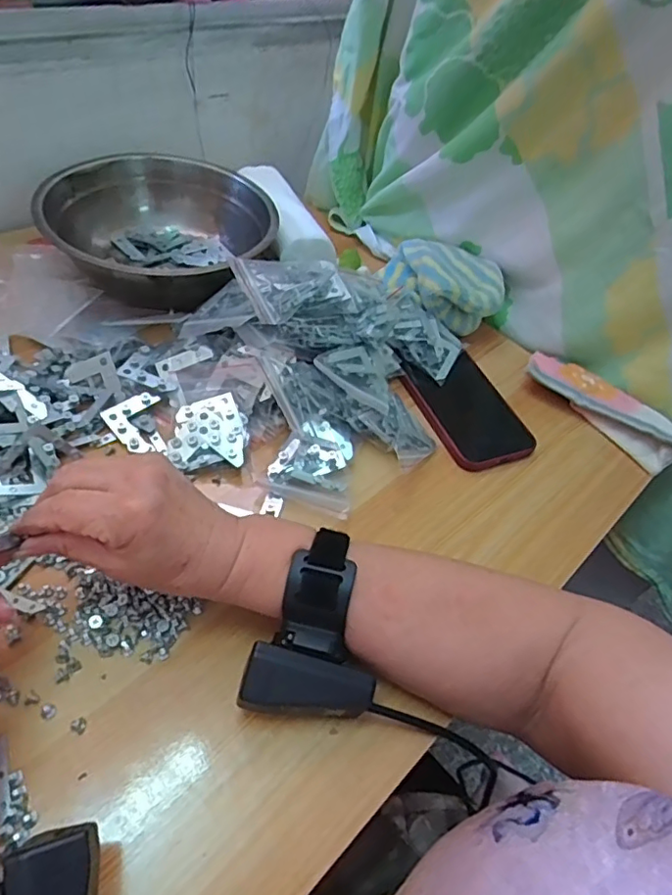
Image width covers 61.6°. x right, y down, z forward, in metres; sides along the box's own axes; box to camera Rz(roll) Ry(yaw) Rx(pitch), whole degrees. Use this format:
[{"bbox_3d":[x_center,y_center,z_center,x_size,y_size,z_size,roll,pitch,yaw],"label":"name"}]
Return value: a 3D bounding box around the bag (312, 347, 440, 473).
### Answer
[{"bbox_3d":[0.033,-0.034,0.452,0.047,0.019,0.112,-35,84,-29],"label":"bag"}]

